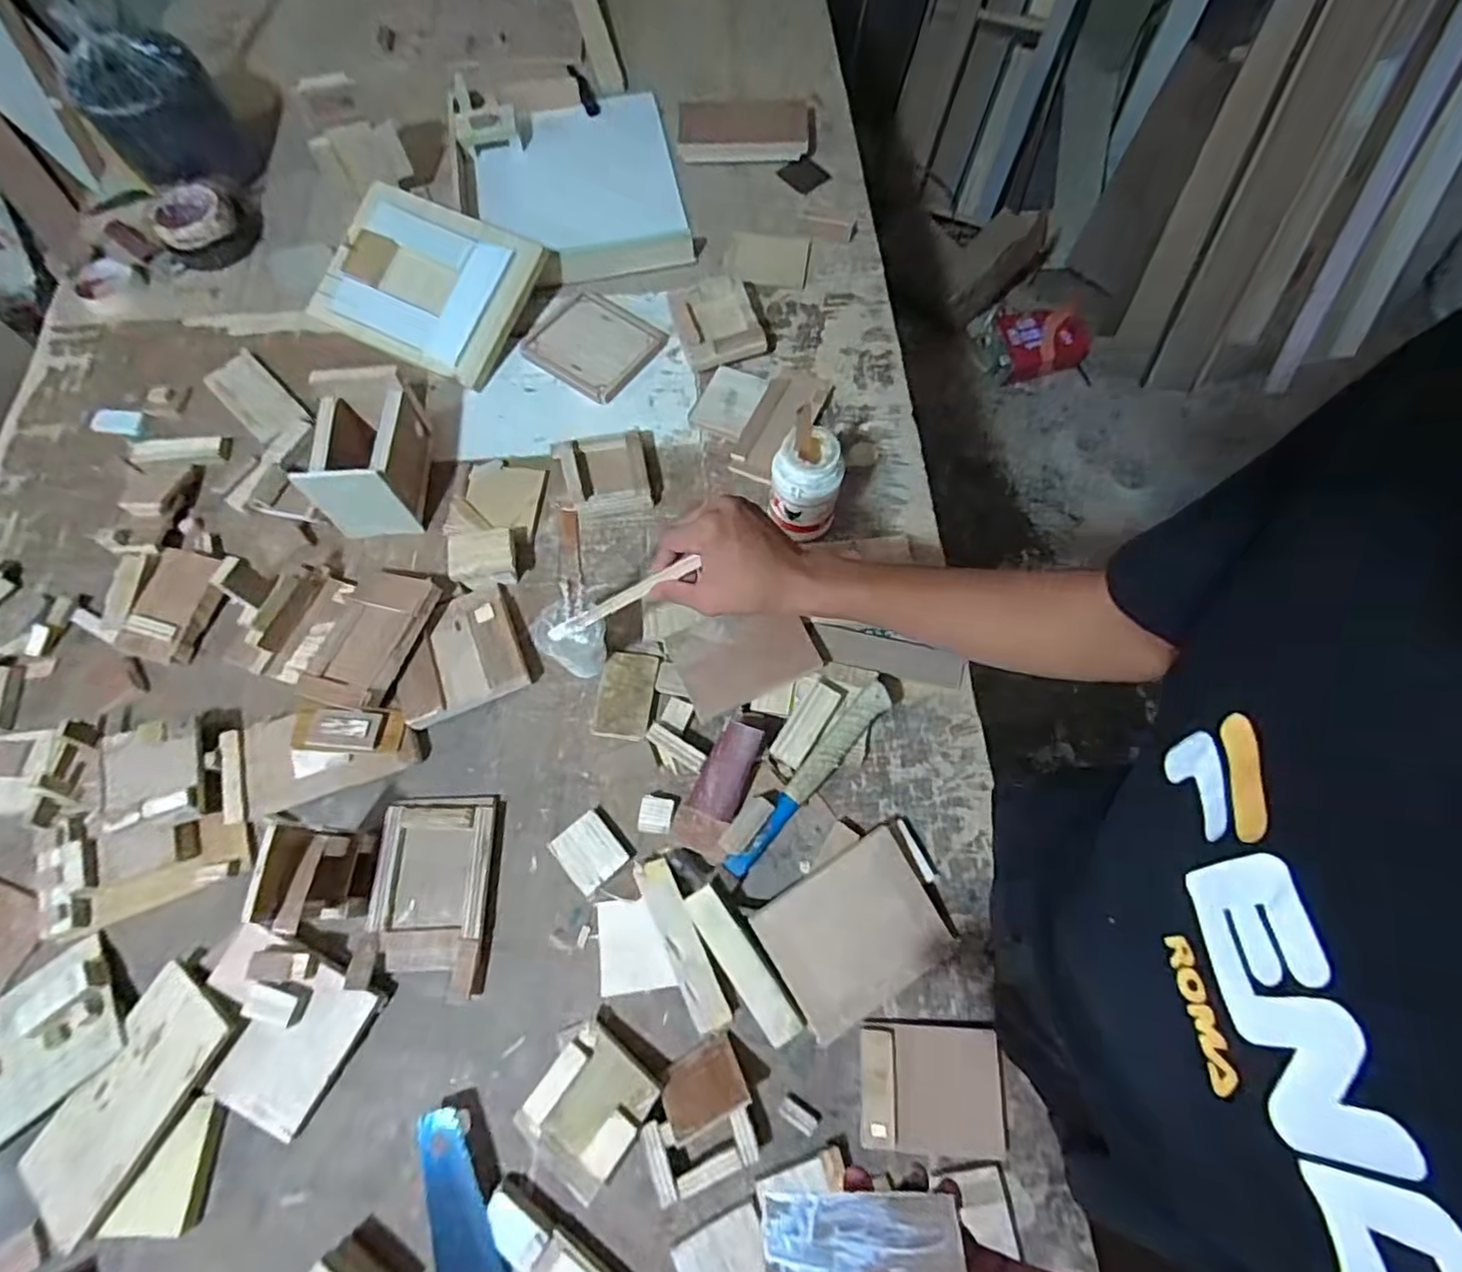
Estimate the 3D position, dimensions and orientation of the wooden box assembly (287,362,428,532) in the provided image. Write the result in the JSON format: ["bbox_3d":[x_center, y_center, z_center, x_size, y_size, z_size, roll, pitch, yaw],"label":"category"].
[{"bbox_3d":[-0.428,-0.215,0.765,0.108,0.114,0.153,-5,69,-1],"label":"wooden box assembly"}]

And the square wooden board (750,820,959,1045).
[{"bbox_3d":[0.119,0.281,0.613,0.160,0.012,0.131,-31,84,-10],"label":"square wooden board"}]

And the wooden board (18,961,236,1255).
[{"bbox_3d":[-0.526,0.402,0.561,0.101,0.009,0.192,25,75,21],"label":"wooden board"}]

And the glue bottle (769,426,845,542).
[{"bbox_3d":[0.086,-0.166,0.735,0.081,0.136,0.067,9,69,3],"label":"glue bottle"}]

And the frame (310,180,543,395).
[{"bbox_3d":[-0.417,-0.484,0.879,0.269,0.026,0.215,27,91,5],"label":"frame"}]

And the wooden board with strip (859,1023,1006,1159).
[{"bbox_3d":[0.180,0.406,0.579,0.126,0.016,0.097,3,69,2],"label":"wooden board with strip"}]

